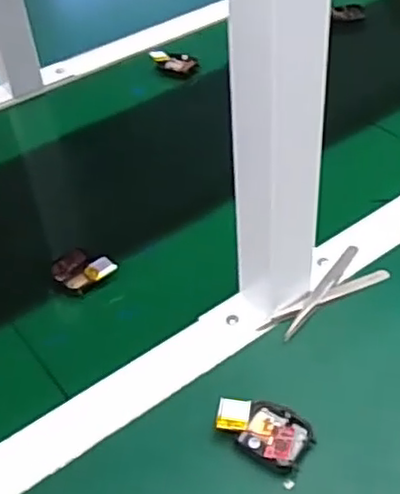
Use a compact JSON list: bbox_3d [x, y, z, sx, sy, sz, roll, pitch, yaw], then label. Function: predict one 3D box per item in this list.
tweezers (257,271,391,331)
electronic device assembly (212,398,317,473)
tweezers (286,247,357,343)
[{"bbox_3d":[0.096,0.037,0.511,0.114,0.012,0.013,-21,46,-17],"label":"tweezers"},{"bbox_3d":[0.041,0.115,0.429,0.059,0.015,0.041,28,53,29],"label":"electronic device assembly"},{"bbox_3d":[0.096,0.032,0.518,0.011,0.011,0.115,22,50,25],"label":"tweezers"}]

